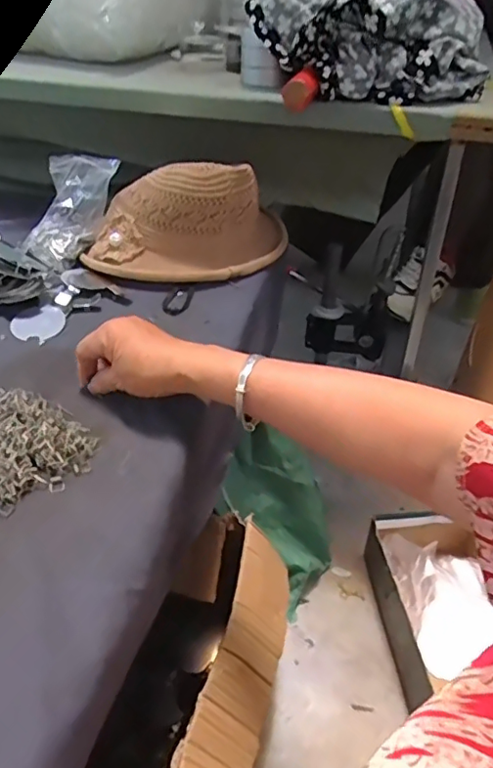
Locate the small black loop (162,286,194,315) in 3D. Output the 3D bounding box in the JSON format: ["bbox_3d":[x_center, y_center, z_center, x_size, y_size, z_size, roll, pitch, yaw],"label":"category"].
[{"bbox_3d":[-0.077,-0.095,0.632,0.029,0.006,0.055,6,39,6],"label":"small black loop"}]

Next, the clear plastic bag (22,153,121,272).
[{"bbox_3d":[-0.222,-0.214,0.689,0.092,0.025,0.147,15,80,11],"label":"clear plastic bag"}]

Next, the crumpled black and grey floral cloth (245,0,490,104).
[{"bbox_3d":[0.131,-0.371,0.595,0.234,0.095,0.127,24,44,25],"label":"crumpled black and grey floral cloth"}]

